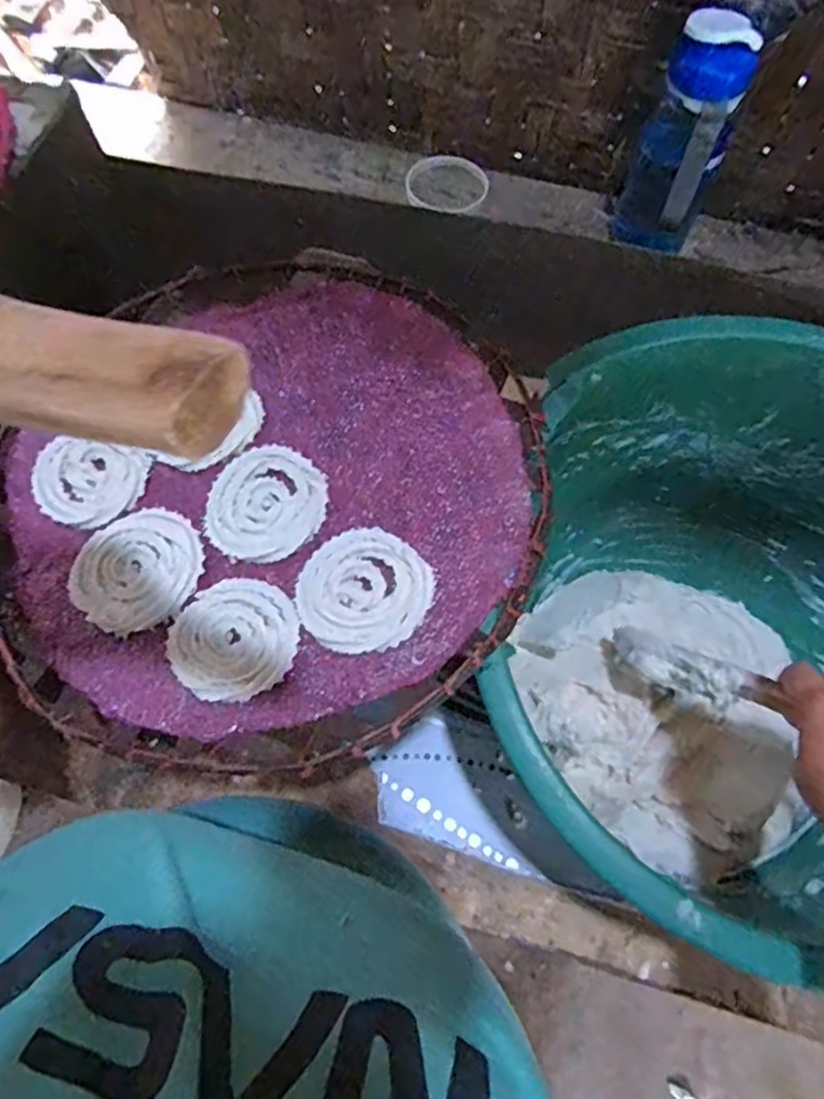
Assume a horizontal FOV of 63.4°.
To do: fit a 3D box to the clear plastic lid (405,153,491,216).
[{"bbox_3d":[0.038,-0.390,0.712,0.083,0.008,0.090,0,67,1],"label":"clear plastic lid"}]

